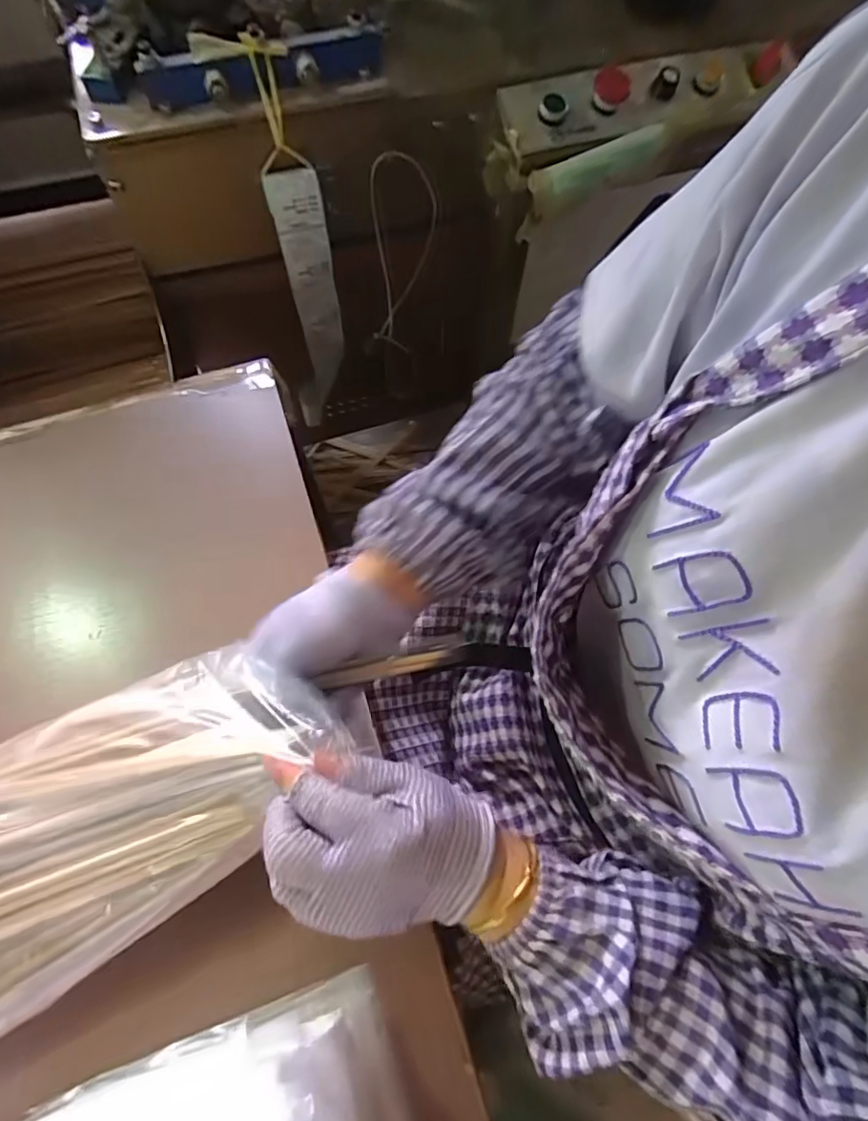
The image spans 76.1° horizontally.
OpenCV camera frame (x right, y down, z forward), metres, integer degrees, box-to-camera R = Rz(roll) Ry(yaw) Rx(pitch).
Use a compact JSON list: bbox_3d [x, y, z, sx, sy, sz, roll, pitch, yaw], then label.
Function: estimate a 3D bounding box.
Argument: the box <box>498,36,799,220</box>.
[{"bbox_3d":[0.231,-0.500,0.617,0.354,0.074,0.117,-28,70,-13],"label":"box"}]

